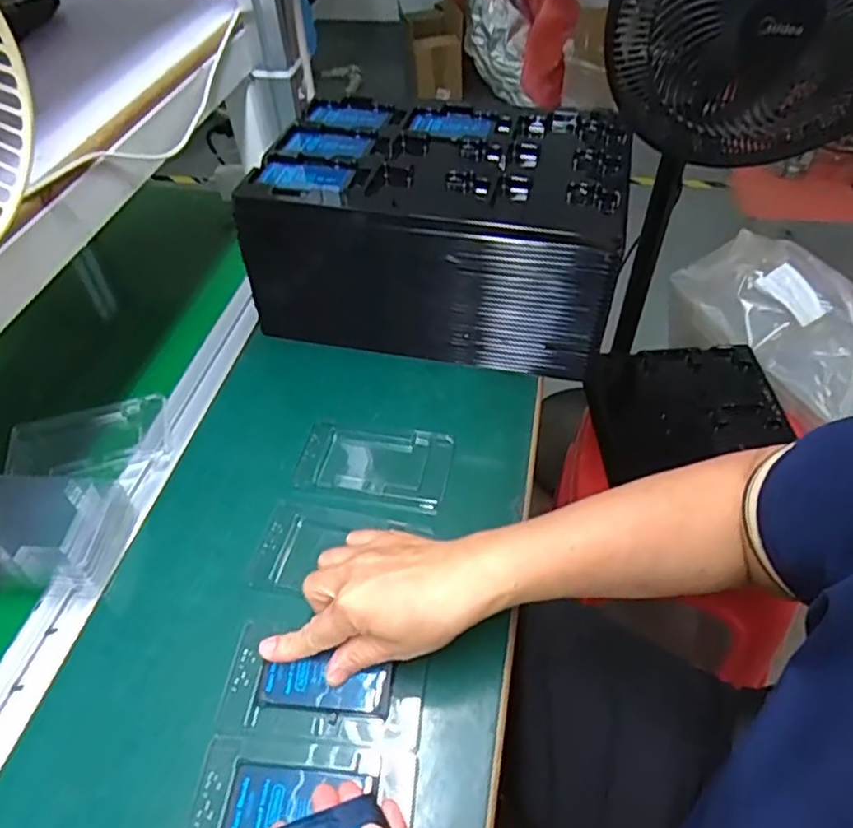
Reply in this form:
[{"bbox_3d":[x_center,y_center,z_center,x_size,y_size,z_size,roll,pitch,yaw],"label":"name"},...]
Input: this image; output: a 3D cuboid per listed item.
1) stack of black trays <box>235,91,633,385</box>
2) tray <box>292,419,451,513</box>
[{"bbox_3d":[0.017,-0.186,0.645,0.323,0.152,0.211,8,49,10],"label":"stack of black trays"},{"bbox_3d":[-0.045,0.041,0.548,0.125,0.005,0.078,5,48,8],"label":"tray"}]

